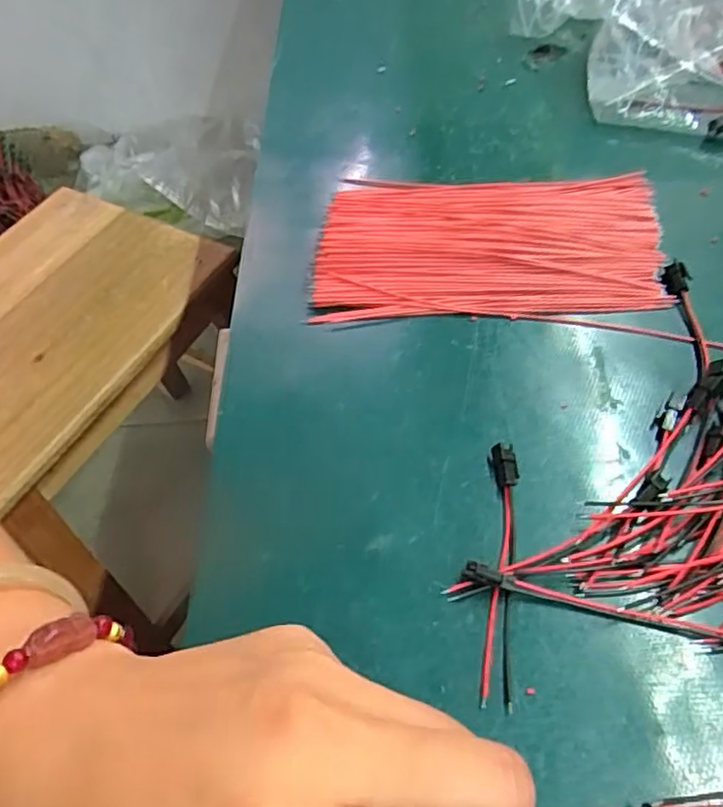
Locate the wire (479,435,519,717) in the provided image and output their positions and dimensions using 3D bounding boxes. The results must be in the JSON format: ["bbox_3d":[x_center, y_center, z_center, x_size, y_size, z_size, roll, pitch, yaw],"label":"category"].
[{"bbox_3d":[0.054,0.061,0.252,0.011,0.008,0.101,5,56,8],"label":"wire"}]

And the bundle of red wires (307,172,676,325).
[{"bbox_3d":[0.066,-0.085,0.346,0.175,0.015,0.092,-1,55,4],"label":"bundle of red wires"}]

